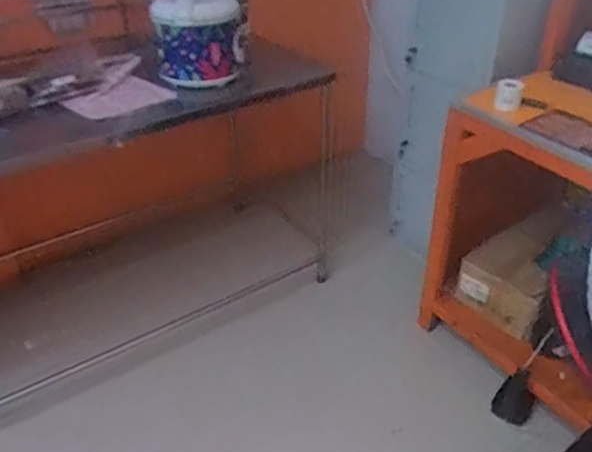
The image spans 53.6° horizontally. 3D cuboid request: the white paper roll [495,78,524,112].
[{"bbox_3d":[0.616,-0.383,1.695,0.072,0.087,0.072,11,37,17],"label":"white paper roll"}]

